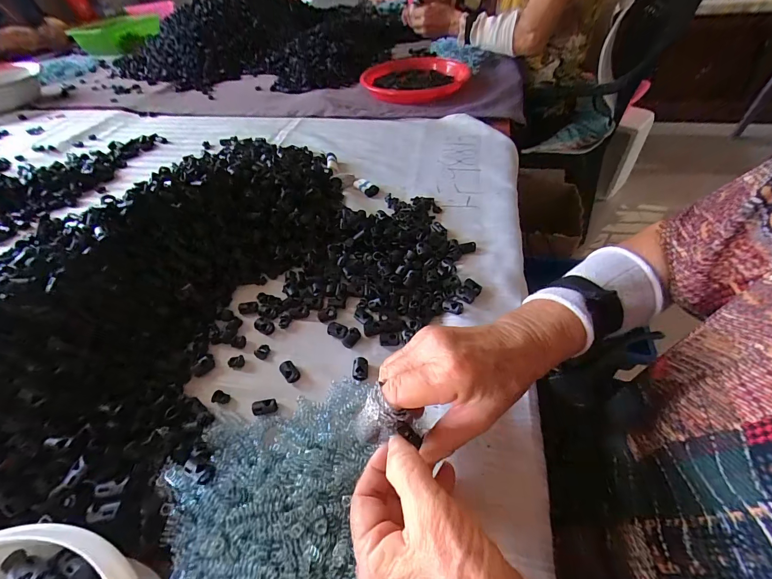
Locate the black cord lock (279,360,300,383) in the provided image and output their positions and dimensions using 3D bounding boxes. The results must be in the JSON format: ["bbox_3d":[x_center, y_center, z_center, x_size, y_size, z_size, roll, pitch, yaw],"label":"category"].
[{"bbox_3d":[-0.090,0.078,0.321,0.013,0.011,0.020,-33,52,-24],"label":"black cord lock"}]

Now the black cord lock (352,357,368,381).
[{"bbox_3d":[-0.024,0.075,0.321,0.014,0.009,0.020,-3,46,3],"label":"black cord lock"}]

